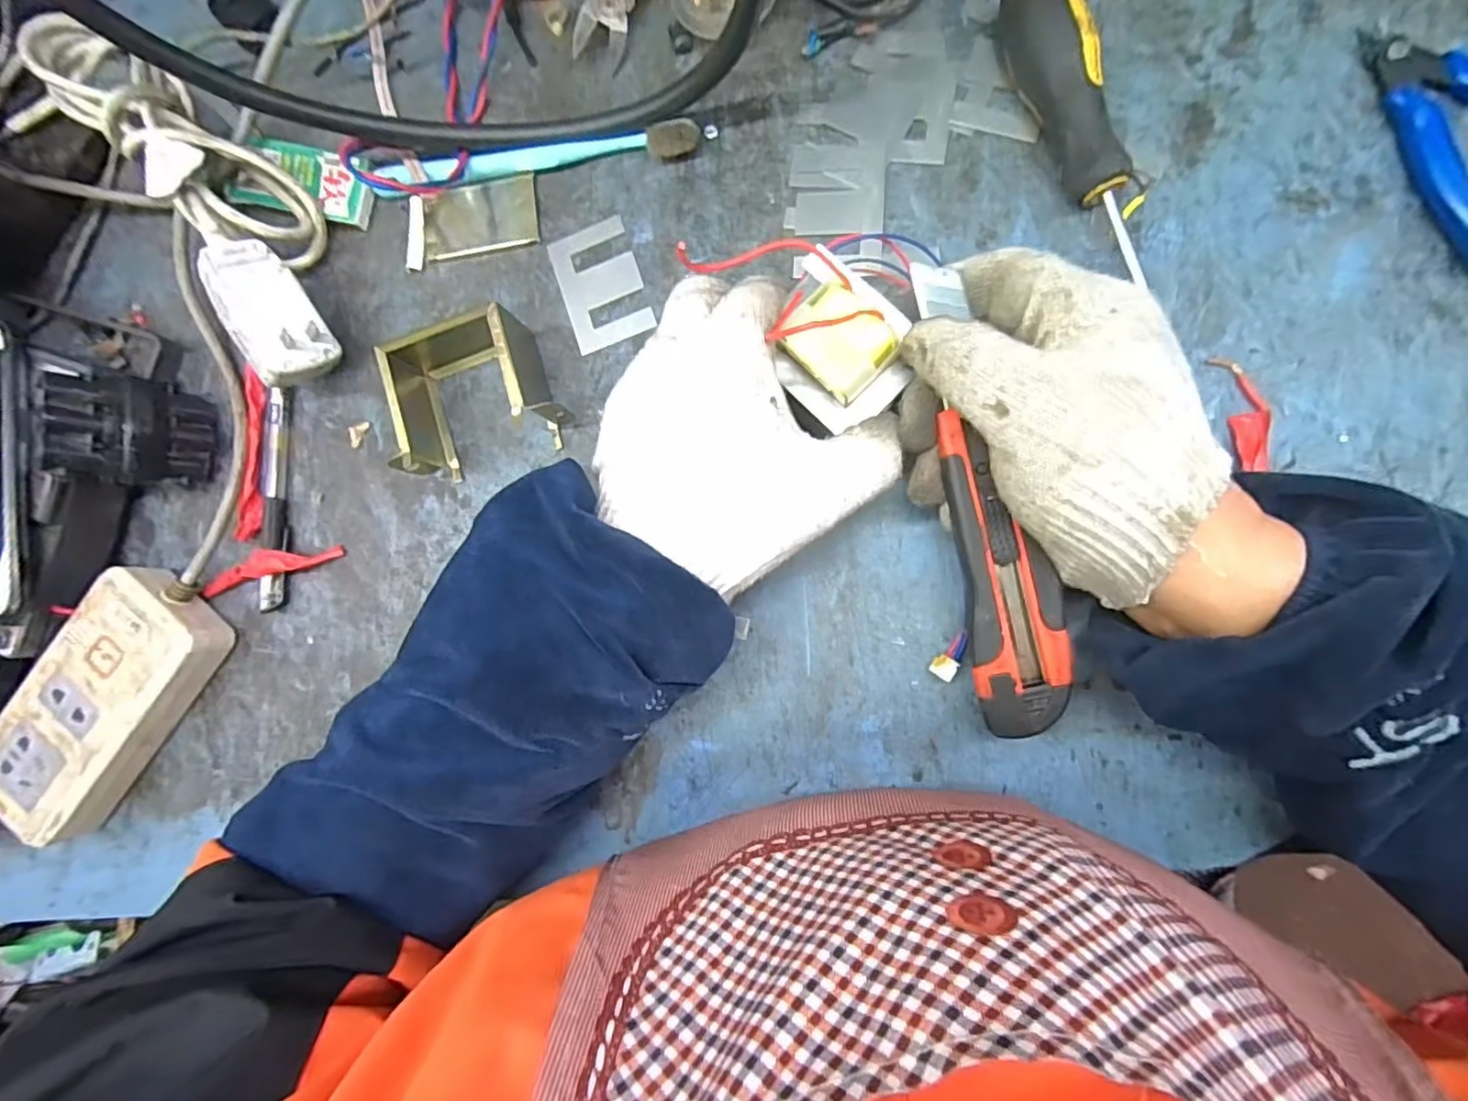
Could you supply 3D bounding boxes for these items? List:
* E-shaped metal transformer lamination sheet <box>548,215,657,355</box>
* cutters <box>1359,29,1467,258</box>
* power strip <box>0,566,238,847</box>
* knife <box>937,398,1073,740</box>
[{"bbox_3d":[-0.072,-0.143,0.333,0.043,0.004,0.065,-19,85,7],"label":"E-shaped metal transformer lamination sheet"},{"bbox_3d":[0.336,-0.188,0.269,0.083,0.015,0.118,-23,85,7],"label":"cutters"},{"bbox_3d":[-0.352,0.084,0.349,0.065,0.036,0.148,39,94,8],"label":"power strip"},{"bbox_3d":[0.113,0.013,0.262,0.038,0.013,0.133,-15,96,8],"label":"knife"}]

